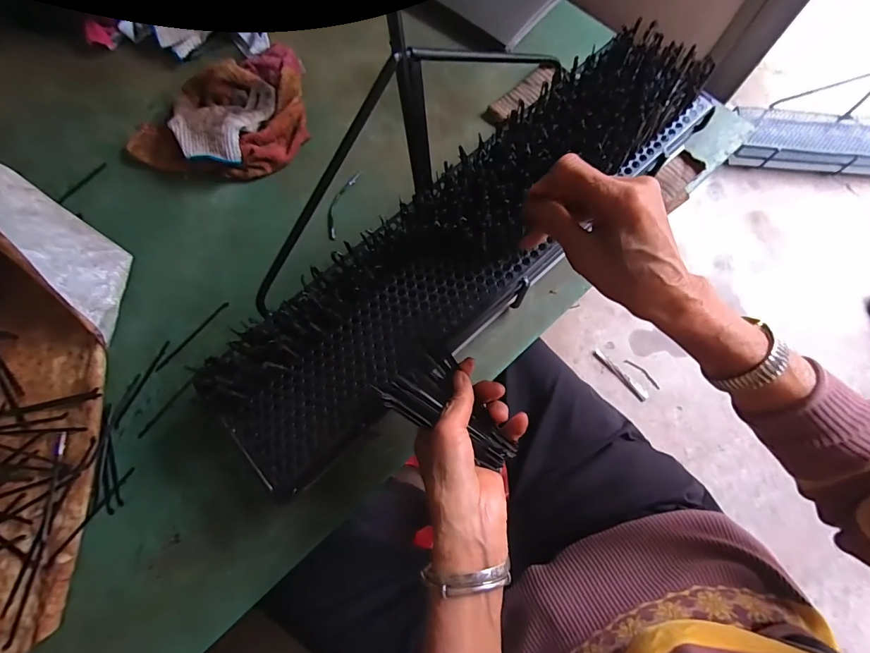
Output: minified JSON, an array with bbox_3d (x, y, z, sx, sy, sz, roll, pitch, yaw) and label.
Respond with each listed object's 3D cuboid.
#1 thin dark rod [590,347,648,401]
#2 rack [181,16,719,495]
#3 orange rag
[{"bbox_3d":[0.478,0.124,1.026,0.027,0.012,0.172,-44,78,-10],"label":"thin dark rod"},{"bbox_3d":[0.037,-0.087,0.392,0.583,0.066,0.141,-42,77,-5],"label":"rack"},{"bbox_3d":[-0.287,-0.277,0.529,0.255,0.046,0.179,-25,75,-5],"label":"orange rag"}]

